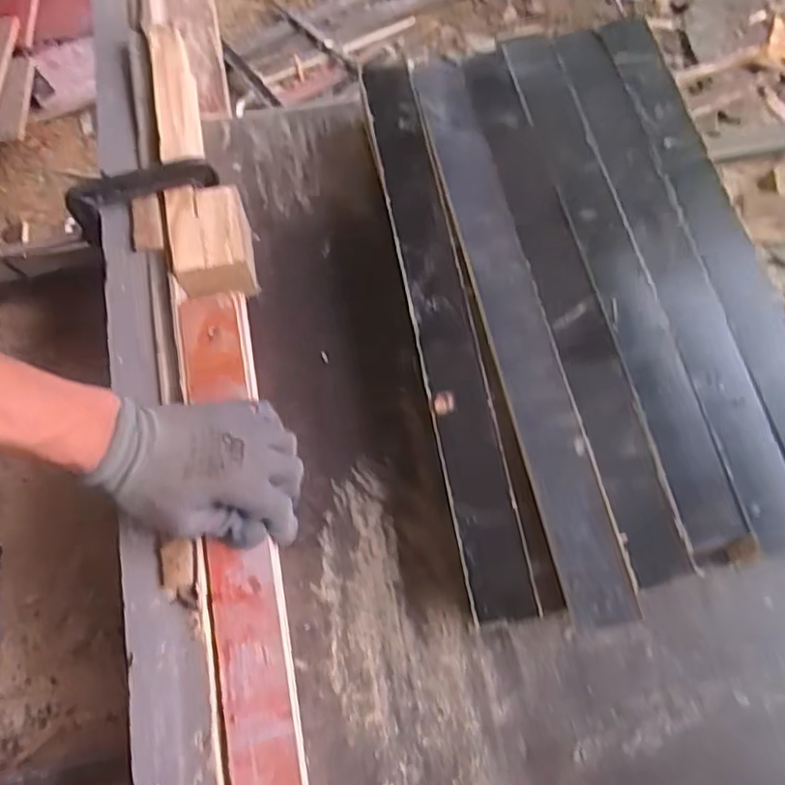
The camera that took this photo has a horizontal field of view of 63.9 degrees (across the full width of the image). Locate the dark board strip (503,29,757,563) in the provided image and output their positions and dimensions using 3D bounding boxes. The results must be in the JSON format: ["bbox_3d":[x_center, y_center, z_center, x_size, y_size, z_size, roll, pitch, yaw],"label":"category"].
[{"bbox_3d":[0.186,-0.105,0.534,0.052,0.020,0.491,-13,72,-3],"label":"dark board strip"}]

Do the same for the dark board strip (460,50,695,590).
[{"bbox_3d":[0.142,-0.091,0.528,0.049,0.012,0.486,-13,71,-4],"label":"dark board strip"}]

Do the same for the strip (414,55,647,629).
[{"bbox_3d":[0.096,-0.073,0.515,0.054,0.013,0.501,-12,71,-4],"label":"strip"}]

